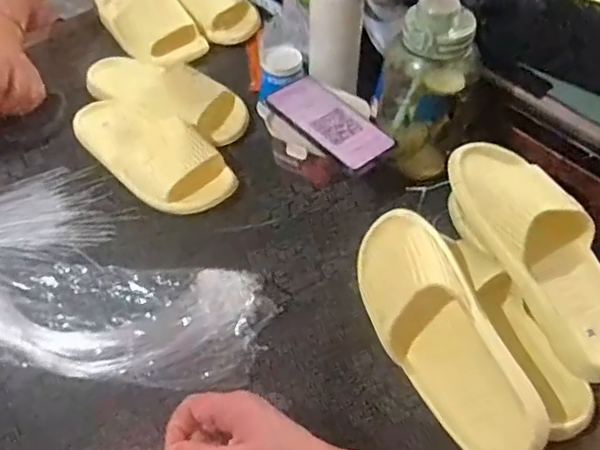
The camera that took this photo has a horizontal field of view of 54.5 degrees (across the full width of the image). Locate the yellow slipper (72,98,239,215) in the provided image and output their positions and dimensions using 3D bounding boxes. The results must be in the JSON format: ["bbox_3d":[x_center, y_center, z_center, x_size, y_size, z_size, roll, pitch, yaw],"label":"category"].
[{"bbox_3d":[-0.195,-0.104,0.739,0.109,0.056,0.251,-37,60,-24],"label":"yellow slipper"}]

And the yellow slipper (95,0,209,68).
[{"bbox_3d":[-0.244,-0.331,0.911,0.107,0.064,0.265,-30,57,-20],"label":"yellow slipper"}]

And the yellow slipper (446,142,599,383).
[{"bbox_3d":[0.236,0.020,0.553,0.087,0.066,0.247,-24,75,-16],"label":"yellow slipper"}]

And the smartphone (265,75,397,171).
[{"bbox_3d":[0.038,-0.124,0.690,0.076,0.009,0.146,-35,66,-27],"label":"smartphone"}]

